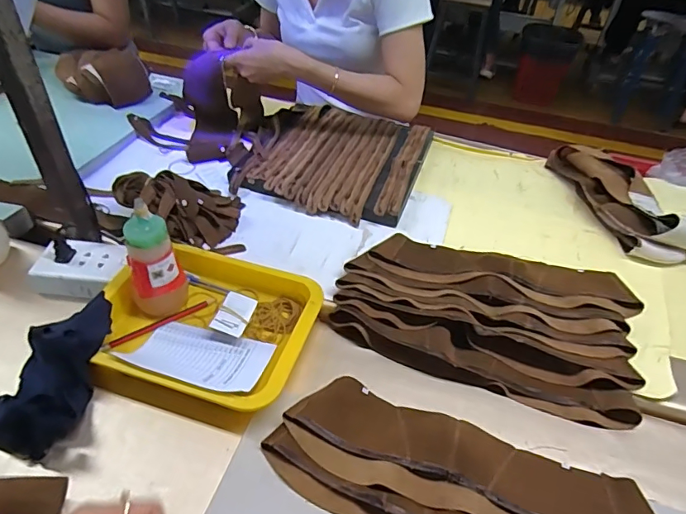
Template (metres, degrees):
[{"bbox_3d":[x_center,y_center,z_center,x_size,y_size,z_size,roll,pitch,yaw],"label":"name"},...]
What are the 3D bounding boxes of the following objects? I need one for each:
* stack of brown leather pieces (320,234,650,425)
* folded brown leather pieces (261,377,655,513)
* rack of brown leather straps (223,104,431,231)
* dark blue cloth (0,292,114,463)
[{"bbox_3d":[0.190,0.059,0.624,0.376,0.038,0.249,15,45,11],"label":"stack of brown leather pieces"},{"bbox_3d":[0.112,0.216,0.459,0.361,0.035,0.127,17,45,13],"label":"folded brown leather pieces"},{"bbox_3d":[-0.004,-0.181,0.869,0.282,0.029,0.317,16,45,11],"label":"rack of brown leather straps"},{"bbox_3d":[-0.317,0.118,0.516,0.099,0.051,0.179,2,44,-3],"label":"dark blue cloth"}]

